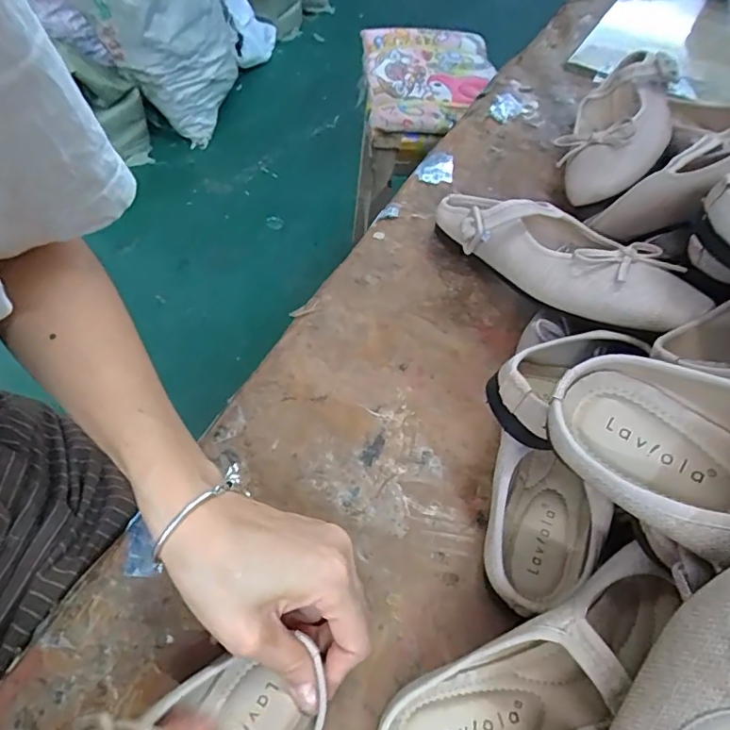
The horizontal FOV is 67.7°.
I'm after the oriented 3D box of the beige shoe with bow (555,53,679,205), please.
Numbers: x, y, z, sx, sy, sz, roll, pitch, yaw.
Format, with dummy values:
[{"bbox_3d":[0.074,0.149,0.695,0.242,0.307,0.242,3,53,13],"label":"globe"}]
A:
[{"bbox_3d":[0.231,-0.217,0.495,0.085,0.075,0.153,24,56,13],"label":"beige shoe with bow"}]

